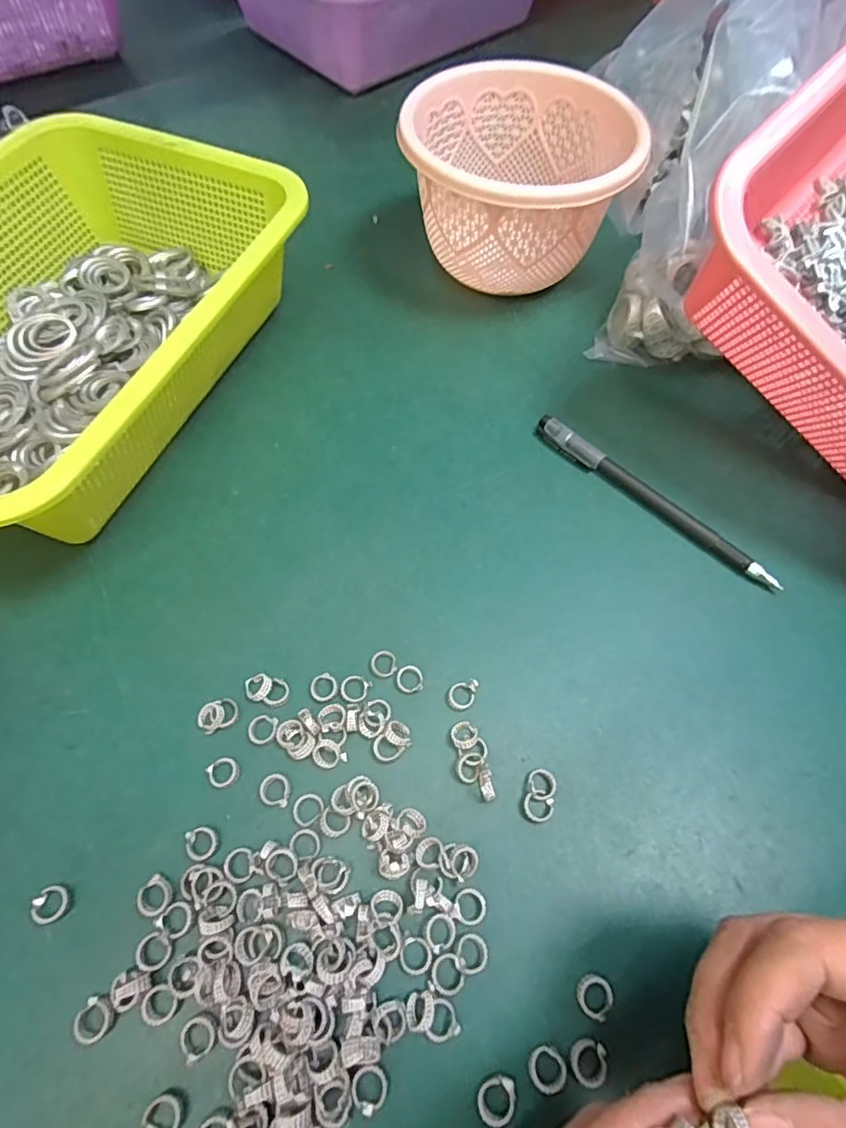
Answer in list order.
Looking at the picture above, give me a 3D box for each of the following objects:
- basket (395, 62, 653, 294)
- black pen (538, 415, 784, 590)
[{"bbox_3d":[0.060,-0.249,0.375,0.138,0.084,0.131,1,63,-3],"label":"basket"},{"bbox_3d":[0.126,-0.036,0.311,0.151,0.010,0.012,41,68,16],"label":"black pen"}]

